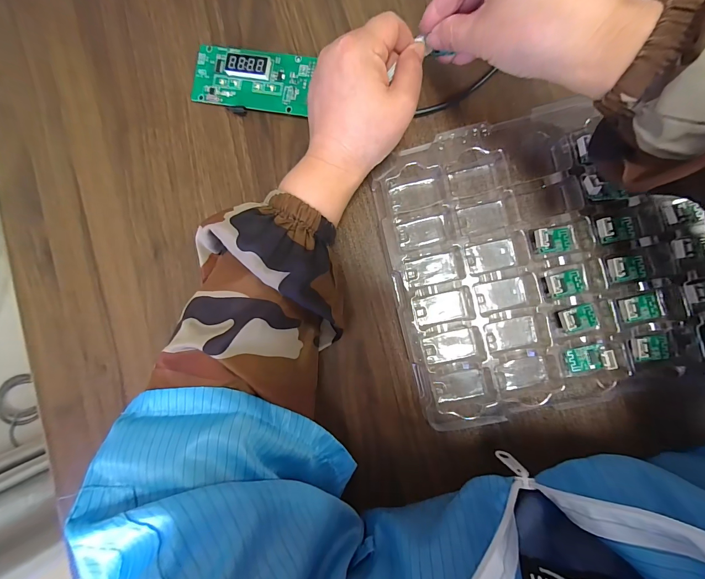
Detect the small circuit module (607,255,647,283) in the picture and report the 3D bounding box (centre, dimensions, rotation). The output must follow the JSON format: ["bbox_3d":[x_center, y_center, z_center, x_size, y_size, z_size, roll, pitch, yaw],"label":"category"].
[{"bbox_3d":[0.197,-0.015,0.235,0.026,0.007,0.017,-10,88,5],"label":"small circuit module"}]

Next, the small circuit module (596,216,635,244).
[{"bbox_3d":[0.190,-0.044,0.237,0.027,0.010,0.018,-11,88,5],"label":"small circuit module"}]

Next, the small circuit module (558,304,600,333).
[{"bbox_3d":[0.164,0.021,0.237,0.027,0.008,0.017,-13,88,4],"label":"small circuit module"}]

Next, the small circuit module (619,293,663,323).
[{"bbox_3d":[0.205,0.013,0.234,0.029,0.008,0.017,-8,88,5],"label":"small circuit module"}]

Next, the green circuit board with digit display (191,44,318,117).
[{"bbox_3d":[-0.083,-0.169,0.265,0.095,0.014,0.047,12,90,5],"label":"green circuit board with digit display"}]

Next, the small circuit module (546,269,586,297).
[{"bbox_3d":[0.156,-0.004,0.241,0.027,0.006,0.017,-15,80,-10],"label":"small circuit module"}]

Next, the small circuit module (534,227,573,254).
[{"bbox_3d":[0.148,-0.036,0.242,0.026,0.009,0.017,-6,88,5],"label":"small circuit module"}]

